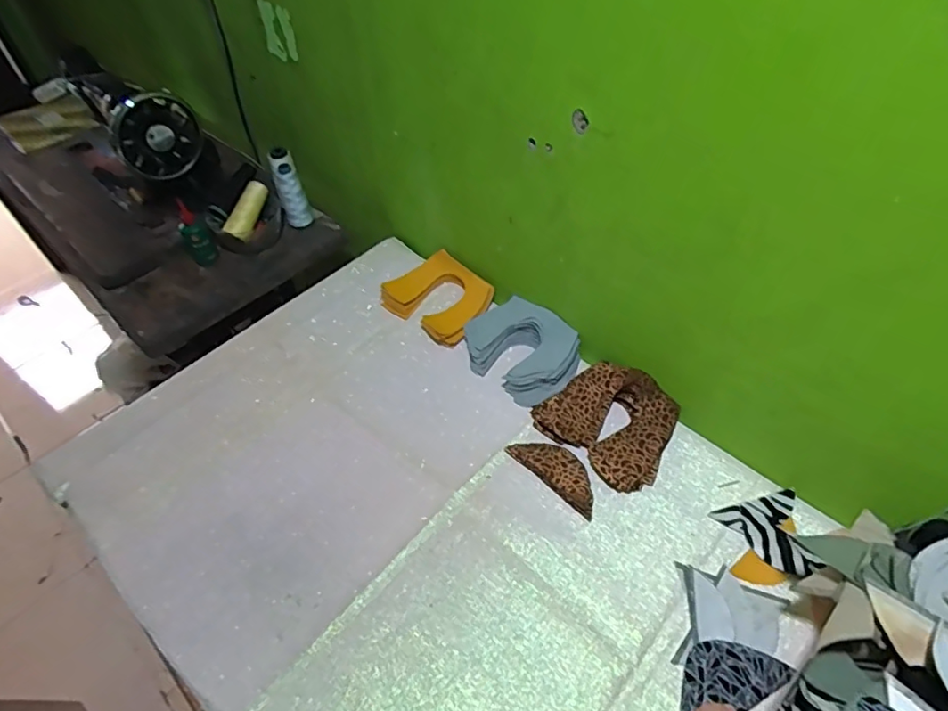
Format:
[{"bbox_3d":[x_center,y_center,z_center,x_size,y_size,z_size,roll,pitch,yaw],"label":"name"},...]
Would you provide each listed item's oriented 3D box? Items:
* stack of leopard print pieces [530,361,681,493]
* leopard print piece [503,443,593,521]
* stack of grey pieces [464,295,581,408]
[{"bbox_3d":[0.180,0.081,0.723,0.138,0.044,0.156,-37,58,-24],"label":"stack of leopard print pieces"},{"bbox_3d":[0.104,0.141,0.692,0.122,0.018,0.047,36,61,27],"label":"leopard print piece"},{"bbox_3d":[0.066,-0.012,0.798,0.162,0.048,0.122,34,60,26],"label":"stack of grey pieces"}]

